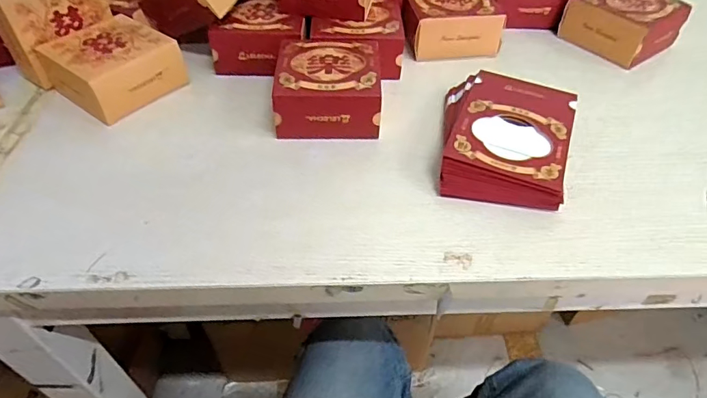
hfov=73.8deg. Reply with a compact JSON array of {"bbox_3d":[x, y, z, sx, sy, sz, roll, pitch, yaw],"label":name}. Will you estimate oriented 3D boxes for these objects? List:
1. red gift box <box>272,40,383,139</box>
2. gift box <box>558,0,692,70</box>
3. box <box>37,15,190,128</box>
[{"bbox_3d":[-0.024,-0.111,0.478,0.100,0.058,0.106,1,46,0],"label":"red gift box"},{"bbox_3d":[0.338,-0.221,0.589,0.106,0.055,0.107,-26,52,-23],"label":"gift box"},{"bbox_3d":[-0.254,-0.141,0.505,0.110,0.060,0.102,30,53,25],"label":"box"}]

